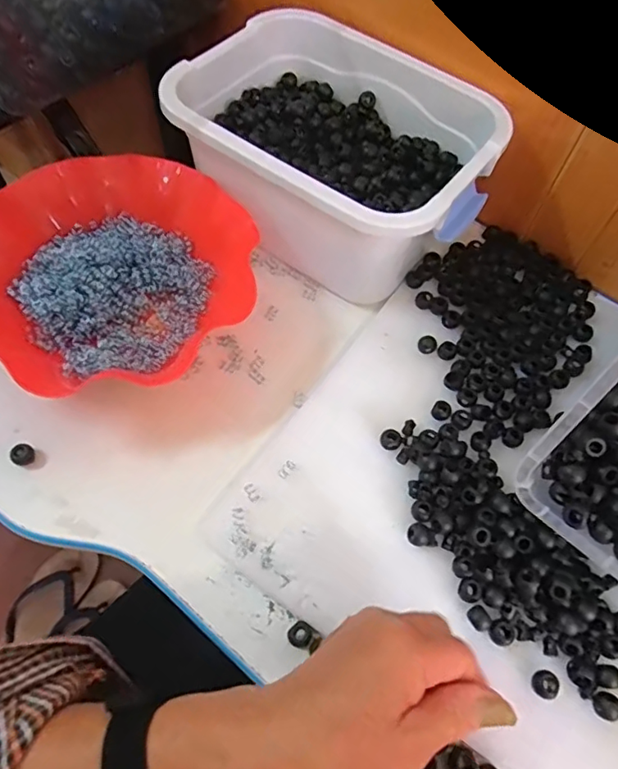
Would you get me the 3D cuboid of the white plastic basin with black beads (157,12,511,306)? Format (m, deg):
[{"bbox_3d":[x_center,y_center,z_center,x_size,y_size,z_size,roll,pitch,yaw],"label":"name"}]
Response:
[{"bbox_3d":[0.026,-0.203,0.471,0.251,0.102,0.181,31,69,13],"label":"white plastic basin with black beads"}]

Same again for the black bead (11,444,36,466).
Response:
[{"bbox_3d":[-0.208,0.051,0.391,0.016,0.013,0.013,-34,70,-15],"label":"black bead"}]

